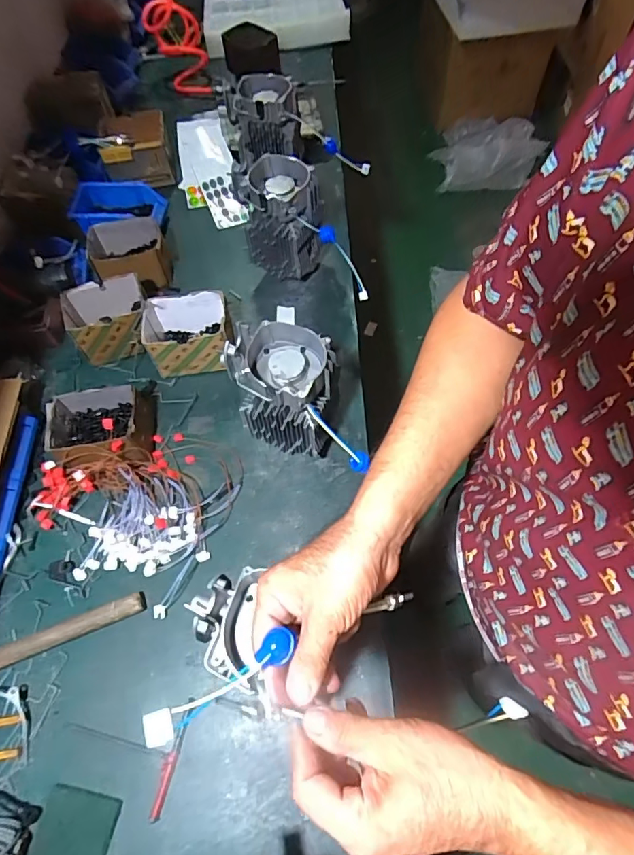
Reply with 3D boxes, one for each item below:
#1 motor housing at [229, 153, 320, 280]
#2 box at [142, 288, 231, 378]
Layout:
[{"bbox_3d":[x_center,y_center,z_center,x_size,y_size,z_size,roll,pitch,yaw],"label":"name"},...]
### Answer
[{"bbox_3d":[-0.068,-0.387,0.927,0.146,0.216,0.124,4,62,7],"label":"motor housing"},{"bbox_3d":[-0.234,-0.169,0.869,0.153,0.099,0.113,-11,61,-2],"label":"box"}]

